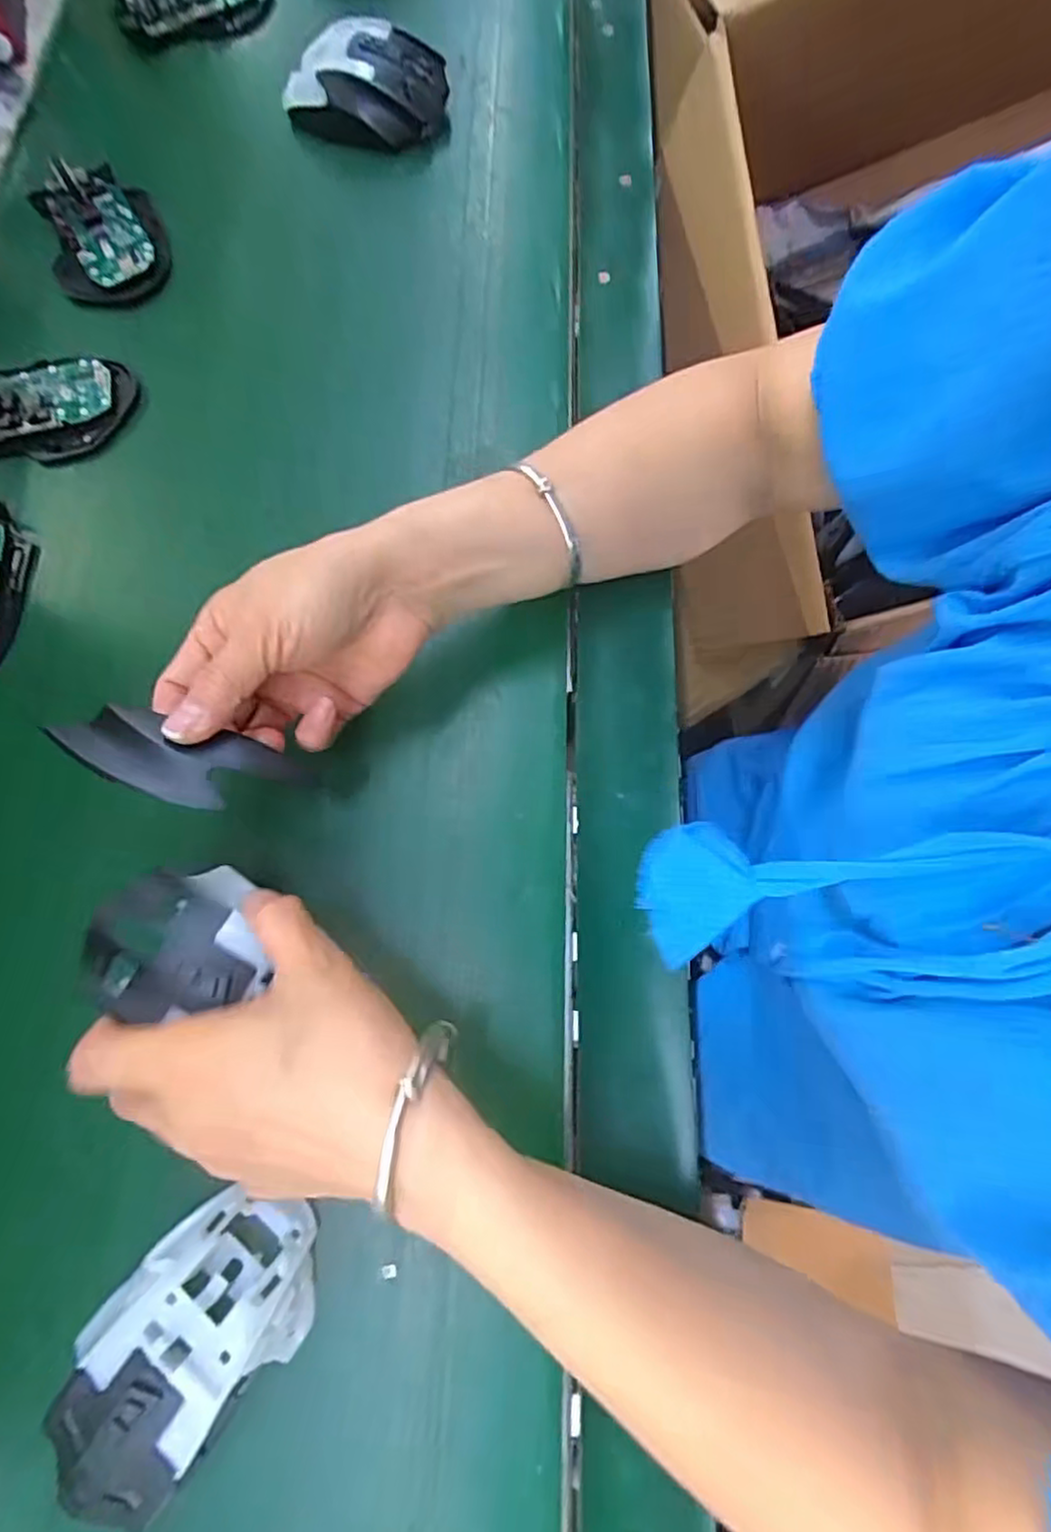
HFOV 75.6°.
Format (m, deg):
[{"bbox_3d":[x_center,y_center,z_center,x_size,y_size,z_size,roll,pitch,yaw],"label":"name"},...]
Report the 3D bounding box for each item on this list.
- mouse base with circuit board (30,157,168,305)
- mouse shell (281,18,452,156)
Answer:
[{"bbox_3d":[-0.275,-0.346,0.438,0.071,0.030,0.090,-24,71,-7],"label":"mouse base with circuit board"},{"bbox_3d":[-0.110,-0.458,0.459,0.108,0.055,0.053,10,71,6],"label":"mouse shell"}]

